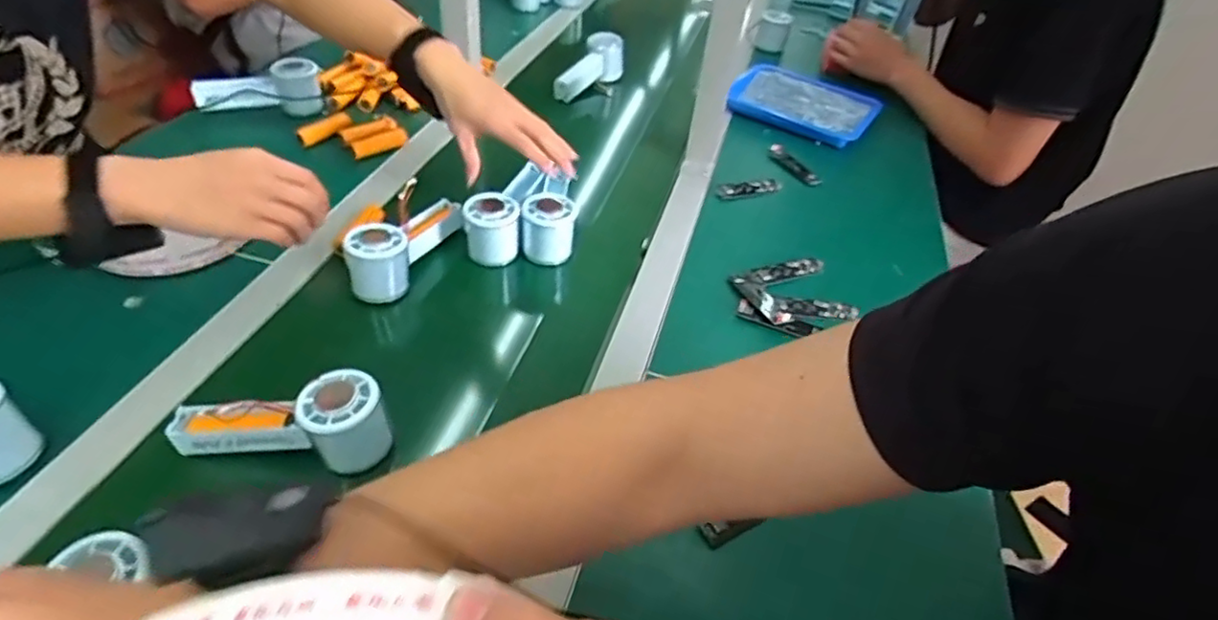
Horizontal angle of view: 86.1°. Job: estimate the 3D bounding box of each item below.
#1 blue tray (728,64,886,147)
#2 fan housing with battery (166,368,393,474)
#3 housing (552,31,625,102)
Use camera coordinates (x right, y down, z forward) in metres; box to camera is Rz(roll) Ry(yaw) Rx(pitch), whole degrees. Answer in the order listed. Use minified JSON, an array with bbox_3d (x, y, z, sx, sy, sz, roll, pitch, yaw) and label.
[{"bbox_3d":[0.297,-0.318,1.008,0.211,0.025,0.181,26,46,19],"label":"blue tray"},{"bbox_3d":[-0.244,0.083,0.488,0.148,0.067,0.052,6,43,-2],"label":"fan housing with battery"},{"bbox_3d":[-0.033,-0.370,1.016,0.059,0.059,0.133,31,65,23],"label":"housing"}]

